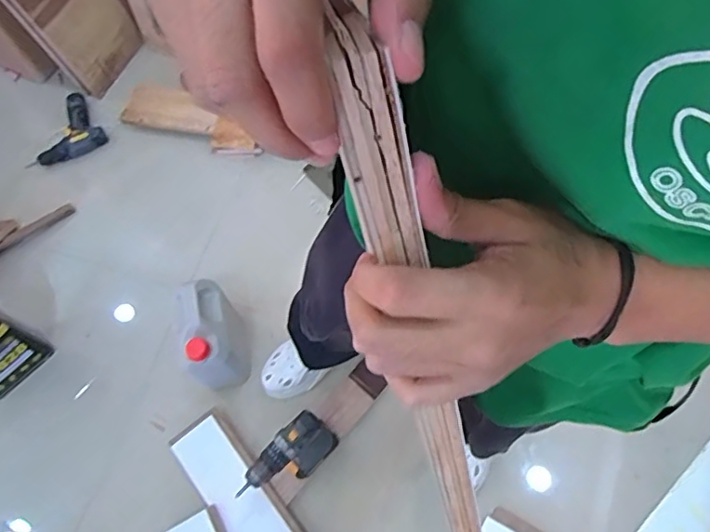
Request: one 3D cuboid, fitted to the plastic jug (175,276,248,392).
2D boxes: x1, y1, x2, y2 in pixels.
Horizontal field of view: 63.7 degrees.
[{"bbox_3d":[-0.305,0.151,1.213,0.101,0.233,0.163,-14,67,-2],"label":"plastic jug"}]

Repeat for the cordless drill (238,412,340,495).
[{"bbox_3d":[-0.127,0.375,1.100,0.068,0.223,0.187,41,75,18],"label":"cordless drill"}]

